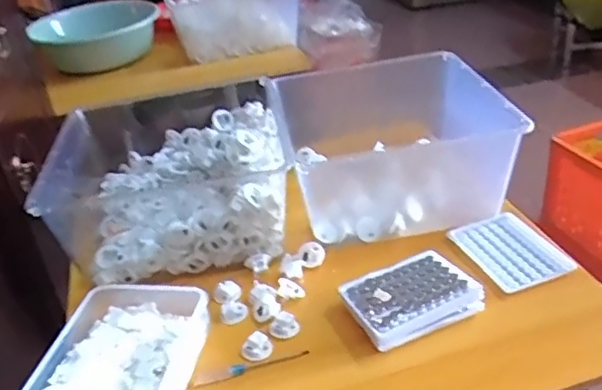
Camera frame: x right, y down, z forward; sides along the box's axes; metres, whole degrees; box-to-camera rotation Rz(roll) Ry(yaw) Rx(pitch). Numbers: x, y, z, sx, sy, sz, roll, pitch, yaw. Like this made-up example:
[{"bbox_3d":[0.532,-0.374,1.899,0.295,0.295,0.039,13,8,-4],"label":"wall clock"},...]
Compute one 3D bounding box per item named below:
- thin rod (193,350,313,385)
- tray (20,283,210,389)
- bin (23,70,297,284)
[{"bbox_3d":[-0.053,0.184,0.650,0.123,0.005,0.014,-14,32,-10],"label":"thin rod"},{"bbox_3d":[-0.195,0.190,0.625,0.148,0.044,0.243,0,33,11],"label":"tray"},{"bbox_3d":[-0.179,-0.018,0.848,0.305,0.146,0.274,-9,32,-3],"label":"bin"}]

